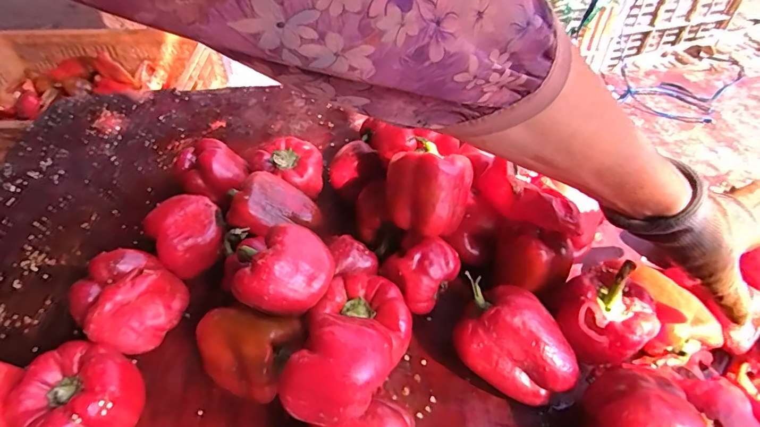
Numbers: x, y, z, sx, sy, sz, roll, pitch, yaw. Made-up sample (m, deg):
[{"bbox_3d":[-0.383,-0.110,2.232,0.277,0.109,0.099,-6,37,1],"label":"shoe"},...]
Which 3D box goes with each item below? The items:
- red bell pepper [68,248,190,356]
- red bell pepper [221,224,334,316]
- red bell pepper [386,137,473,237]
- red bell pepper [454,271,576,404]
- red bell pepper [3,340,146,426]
[{"bbox_3d":[-0.233,0.087,0.404,0.062,0.088,0.081,28,56,22],"label":"red bell pepper"},{"bbox_3d":[-0.080,0.050,0.356,0.066,0.060,0.077,28,56,22],"label":"red bell pepper"},{"bbox_3d":[0.043,-0.025,0.409,0.083,0.067,0.071,18,52,15],"label":"red bell pepper"},{"bbox_3d":[0.117,0.119,0.378,0.108,0.077,0.076,26,55,21],"label":"red bell pepper"},{"bbox_3d":[-0.248,0.160,0.354,0.083,0.076,0.082,17,52,14],"label":"red bell pepper"}]

